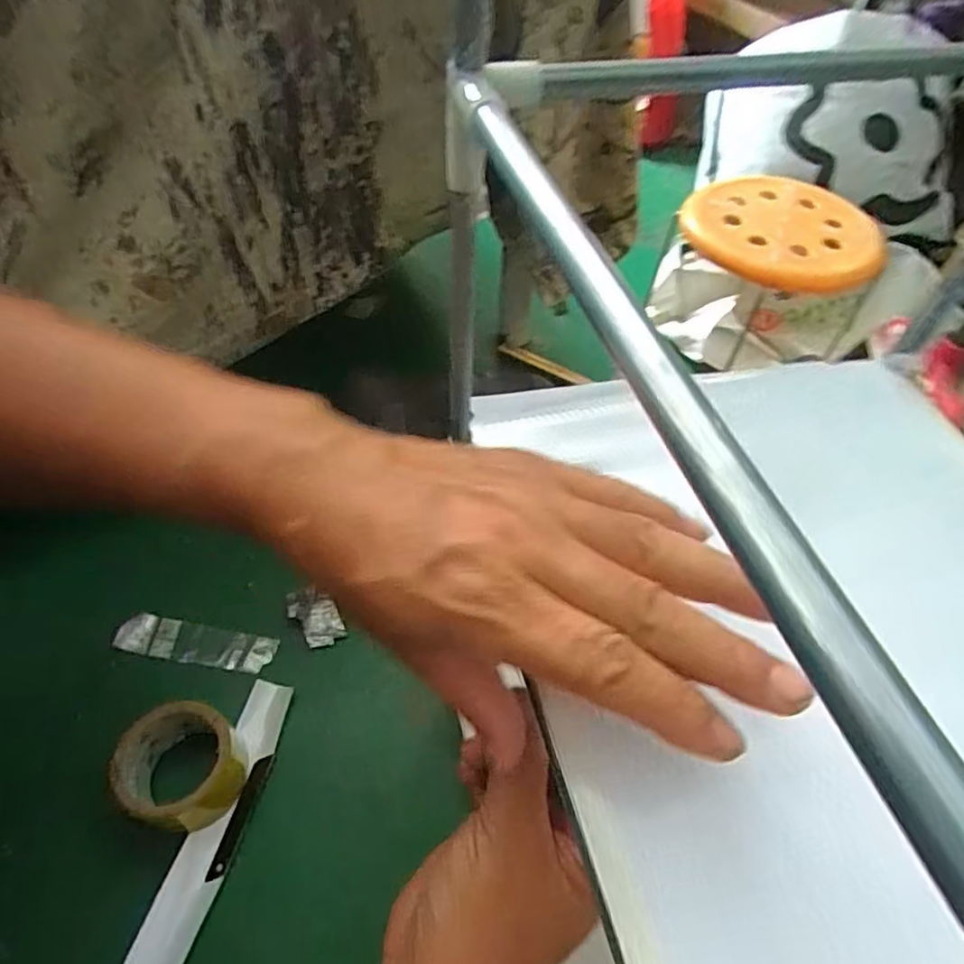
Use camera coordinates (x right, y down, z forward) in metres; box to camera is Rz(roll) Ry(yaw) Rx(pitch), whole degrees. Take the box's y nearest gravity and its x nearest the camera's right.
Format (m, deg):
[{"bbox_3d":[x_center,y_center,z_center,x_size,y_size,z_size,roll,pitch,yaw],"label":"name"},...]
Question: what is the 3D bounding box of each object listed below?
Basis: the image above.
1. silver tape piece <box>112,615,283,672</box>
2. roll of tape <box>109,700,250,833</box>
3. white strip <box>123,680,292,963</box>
[{"bbox_3d":[-0.294,0.166,0.637,0.157,0.010,0.040,10,50,2],"label":"silver tape piece"},{"bbox_3d":[-0.257,0.245,0.533,0.086,0.071,0.092,1,53,-2],"label":"roll of tape"},{"bbox_3d":[-0.234,0.307,0.523,0.041,0.017,0.281,12,53,6],"label":"white strip"}]

